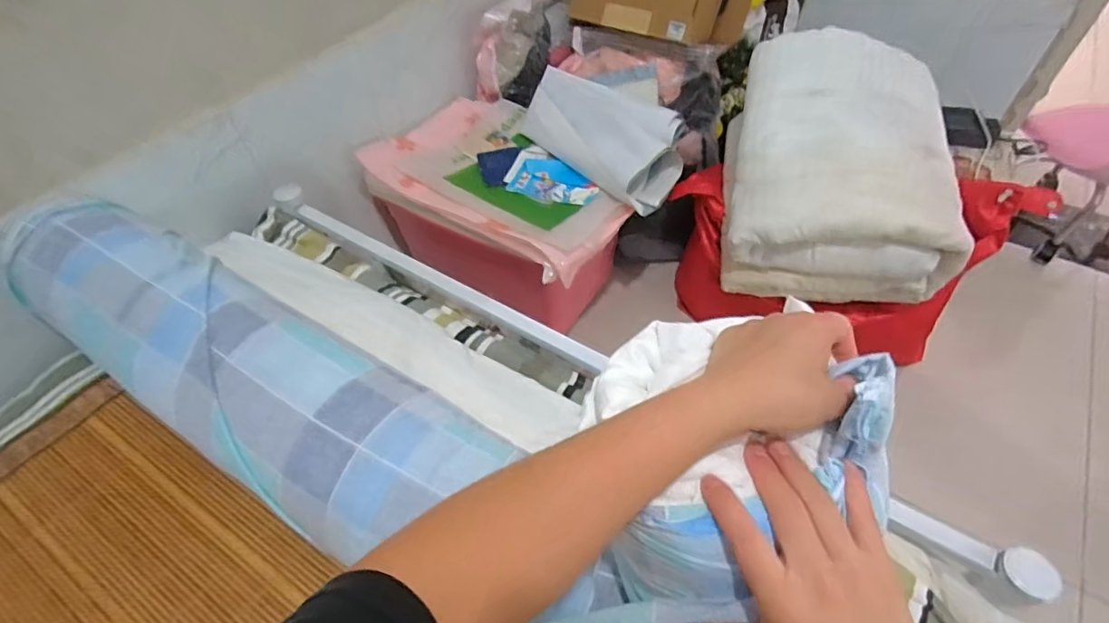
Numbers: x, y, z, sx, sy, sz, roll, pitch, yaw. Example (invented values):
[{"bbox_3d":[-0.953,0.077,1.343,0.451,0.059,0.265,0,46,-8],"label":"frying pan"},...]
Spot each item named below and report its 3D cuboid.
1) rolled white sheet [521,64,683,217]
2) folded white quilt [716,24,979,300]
[{"bbox_3d":[0.115,-0.388,1.145,0.190,0.130,0.423,-30,55,-21],"label":"rolled white sheet"},{"bbox_3d":[0.551,-0.281,1.033,0.397,0.341,0.443,11,60,10],"label":"folded white quilt"}]

